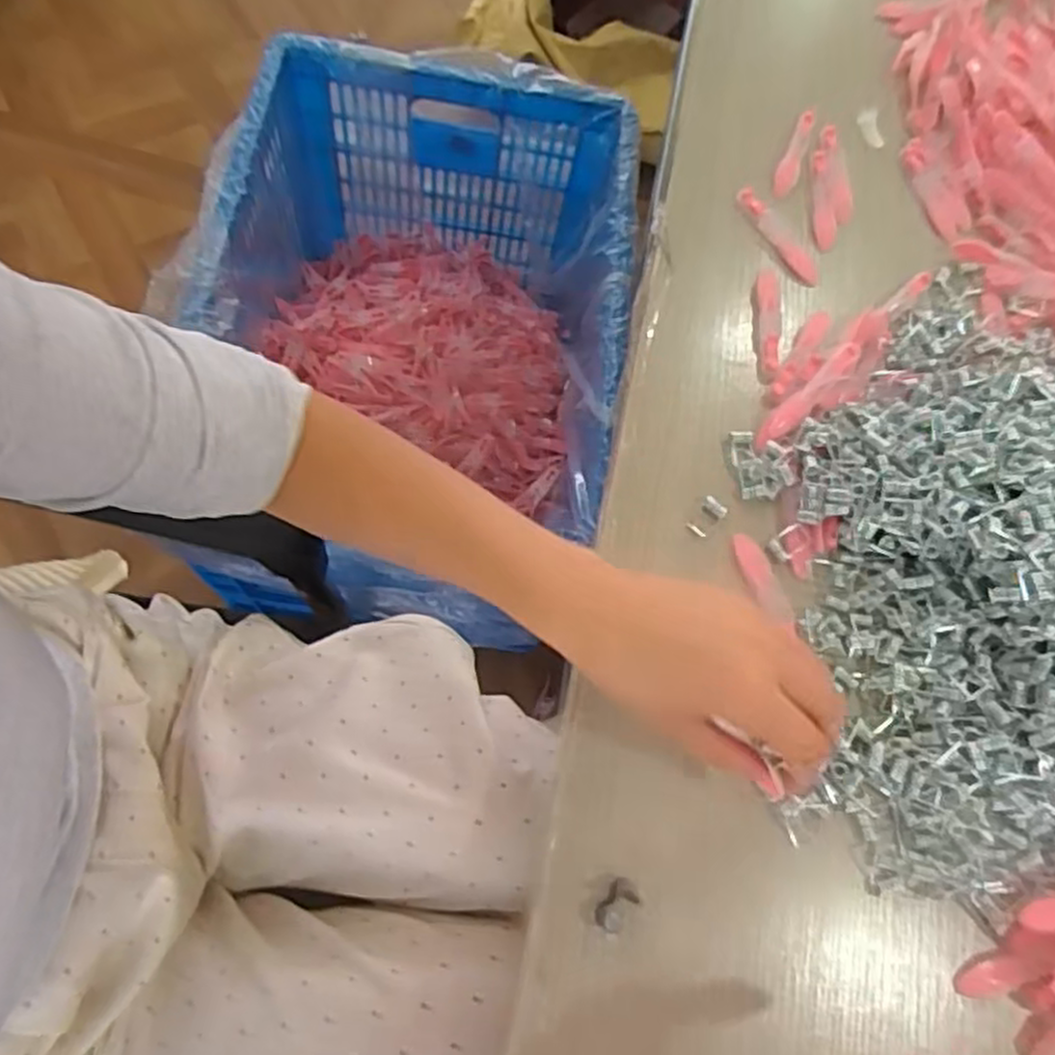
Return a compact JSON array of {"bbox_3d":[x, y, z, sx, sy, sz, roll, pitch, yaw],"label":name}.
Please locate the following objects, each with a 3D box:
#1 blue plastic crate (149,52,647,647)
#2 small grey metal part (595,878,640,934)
[{"bbox_3d":[-0.138,-0.247,1.030,0.486,0.327,0.695,7,69,-5],"label":"blue plastic crate"},{"bbox_3d":[0.041,0.171,0.349,0.011,0.018,0.023,33,69,5],"label":"small grey metal part"}]

